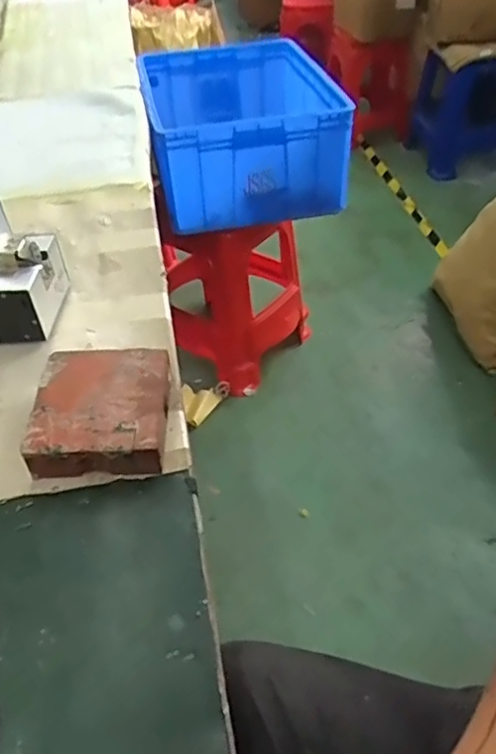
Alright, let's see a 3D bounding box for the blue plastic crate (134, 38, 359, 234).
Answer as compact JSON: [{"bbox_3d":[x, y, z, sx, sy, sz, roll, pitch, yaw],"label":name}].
[{"bbox_3d":[-0.024,-0.570,1.453,0.399,0.243,0.518,-9,43,-5],"label":"blue plastic crate"}]

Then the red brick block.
[{"bbox_3d":[-0.149,0.034,0.638,0.132,0.050,0.143,-4,43,-1],"label":"red brick block"}]

